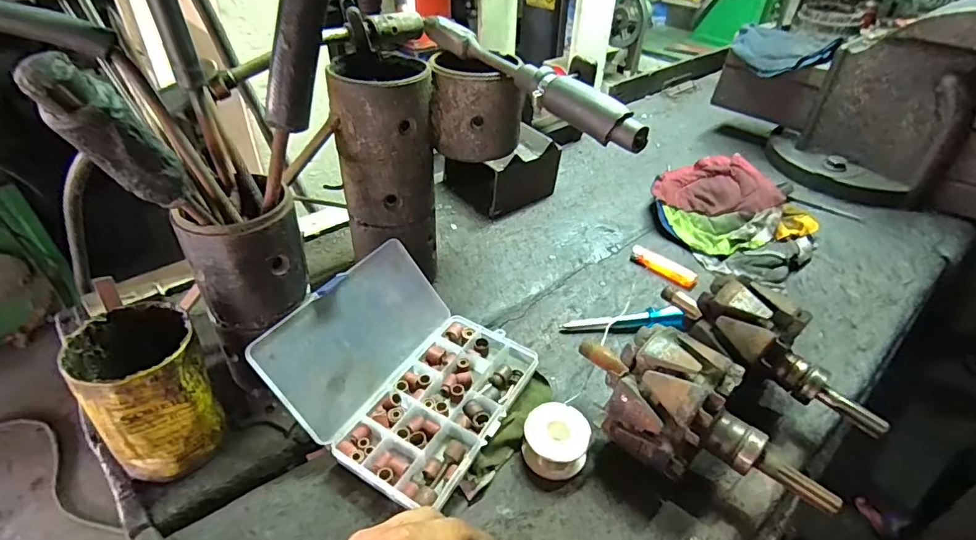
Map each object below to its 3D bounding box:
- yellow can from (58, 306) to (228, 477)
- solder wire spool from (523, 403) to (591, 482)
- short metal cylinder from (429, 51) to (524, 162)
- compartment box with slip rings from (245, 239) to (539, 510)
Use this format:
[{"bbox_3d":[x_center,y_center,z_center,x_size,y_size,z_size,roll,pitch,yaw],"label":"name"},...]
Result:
[{"bbox_3d":[-0.242,0.089,0.359,0.073,0.113,0.070,1,39,-1],"label":"yellow can"},{"bbox_3d":[0.057,0.142,0.410,0.051,0.033,0.051,1,39,-1],"label":"solder wire spool"},{"bbox_3d":[-0.010,-0.156,0.469,0.085,0.084,0.068,4,39,3],"label":"short metal cylinder"},{"bbox_3d":[-0.067,0.075,0.416,0.171,0.076,0.178,21,43,22],"label":"compartment box with slip rings"}]

